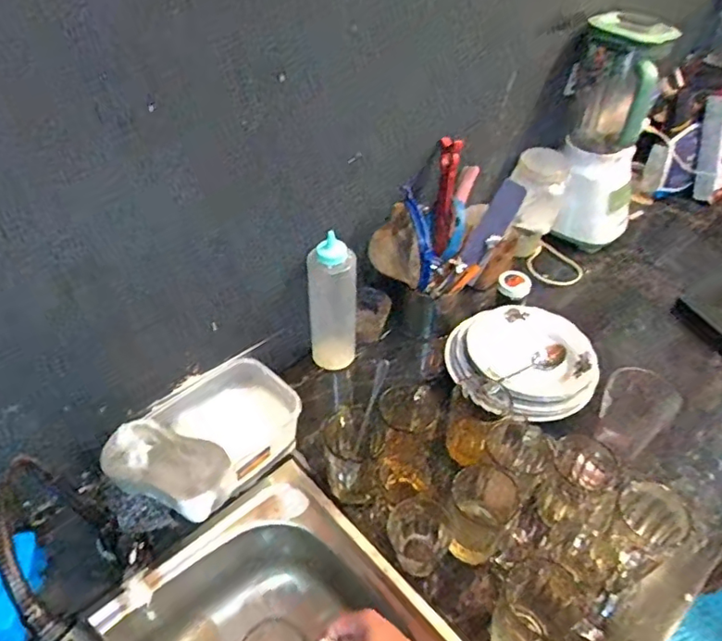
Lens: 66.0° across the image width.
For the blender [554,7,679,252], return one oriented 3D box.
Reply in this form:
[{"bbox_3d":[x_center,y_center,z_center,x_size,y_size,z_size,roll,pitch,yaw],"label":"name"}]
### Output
[{"bbox_3d":[0.456,-0.338,1.054,0.192,0.410,0.167,22,47,19],"label":"blender"}]

